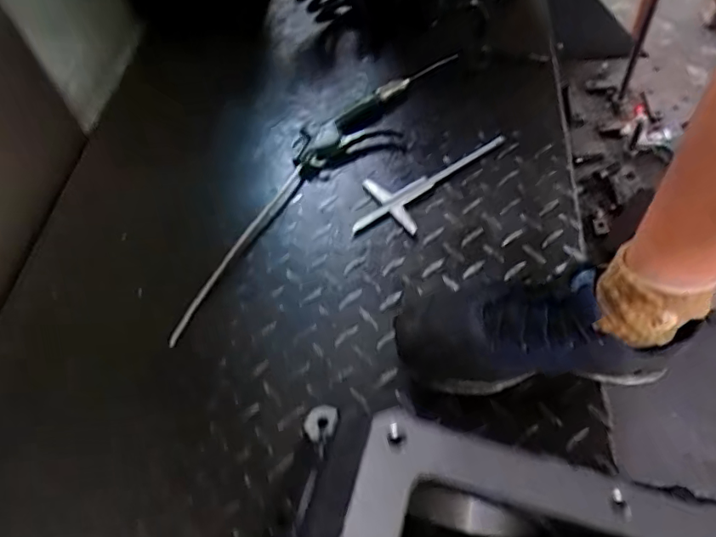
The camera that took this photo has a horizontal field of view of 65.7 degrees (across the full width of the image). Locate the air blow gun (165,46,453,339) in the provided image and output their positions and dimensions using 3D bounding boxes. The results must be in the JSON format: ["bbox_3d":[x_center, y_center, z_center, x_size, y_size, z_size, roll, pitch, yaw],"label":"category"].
[{"bbox_3d":[-0.053,-0.122,0.675,0.088,0.030,0.507,35,65,25],"label":"air blow gun"}]

